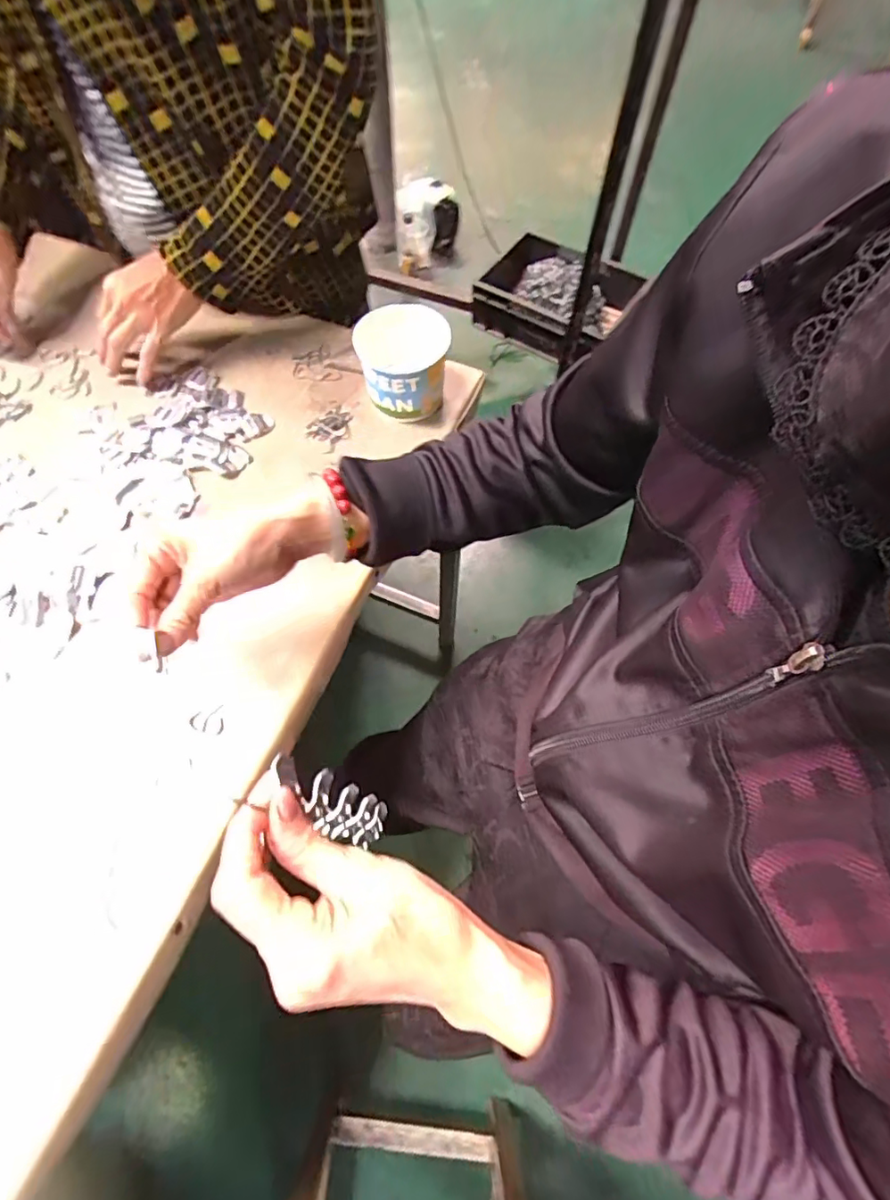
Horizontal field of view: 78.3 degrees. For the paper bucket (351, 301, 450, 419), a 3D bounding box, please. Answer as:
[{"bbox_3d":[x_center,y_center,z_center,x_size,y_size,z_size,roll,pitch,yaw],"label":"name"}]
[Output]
[{"bbox_3d":[-0.041,-0.240,0.557,0.084,0.081,0.088,0,64,-1],"label":"paper bucket"}]

